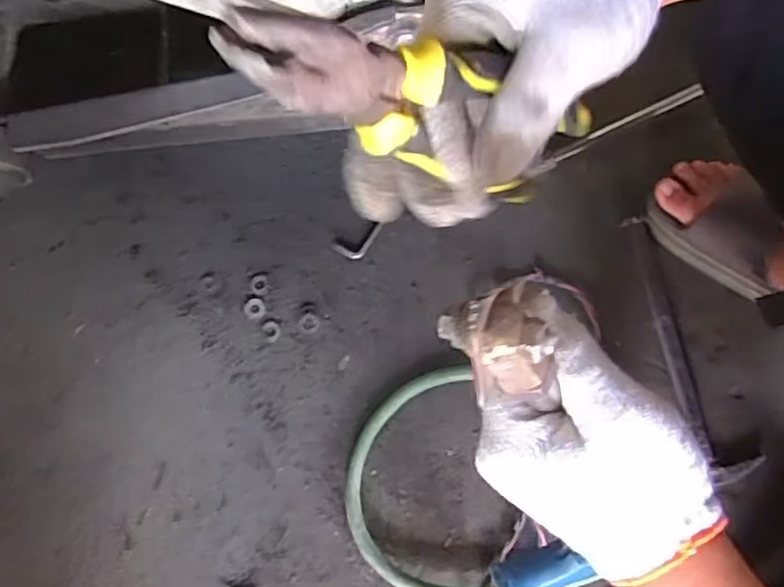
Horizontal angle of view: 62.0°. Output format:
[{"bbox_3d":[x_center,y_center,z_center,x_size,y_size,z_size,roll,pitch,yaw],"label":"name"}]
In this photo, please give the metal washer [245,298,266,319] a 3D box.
[{"bbox_3d":[-0.165,0.018,0.785,0.025,0.004,0.025,0,74,1],"label":"metal washer"}]

